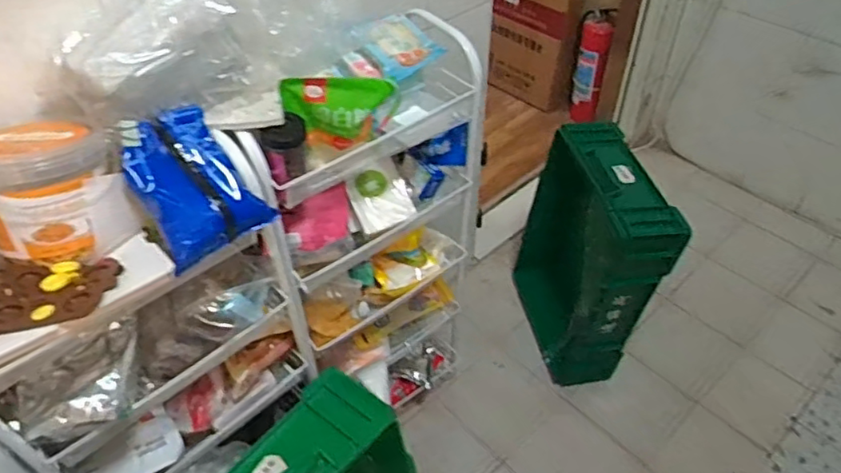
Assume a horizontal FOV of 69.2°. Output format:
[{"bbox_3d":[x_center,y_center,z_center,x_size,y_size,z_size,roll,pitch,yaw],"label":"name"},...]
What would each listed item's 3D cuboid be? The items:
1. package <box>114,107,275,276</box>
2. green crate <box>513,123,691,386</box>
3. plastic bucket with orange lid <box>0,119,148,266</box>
[{"bbox_3d":[-0.297,-0.071,0.783,0.128,0.050,0.189,-34,90,-15],"label":"package"},{"bbox_3d":[0.431,0.081,1.630,0.181,0.681,0.427,-13,46,-11],"label":"green crate"},{"bbox_3d":[-0.471,-0.065,0.782,0.160,0.154,0.173,-1,45,1],"label":"plastic bucket with orange lid"}]

